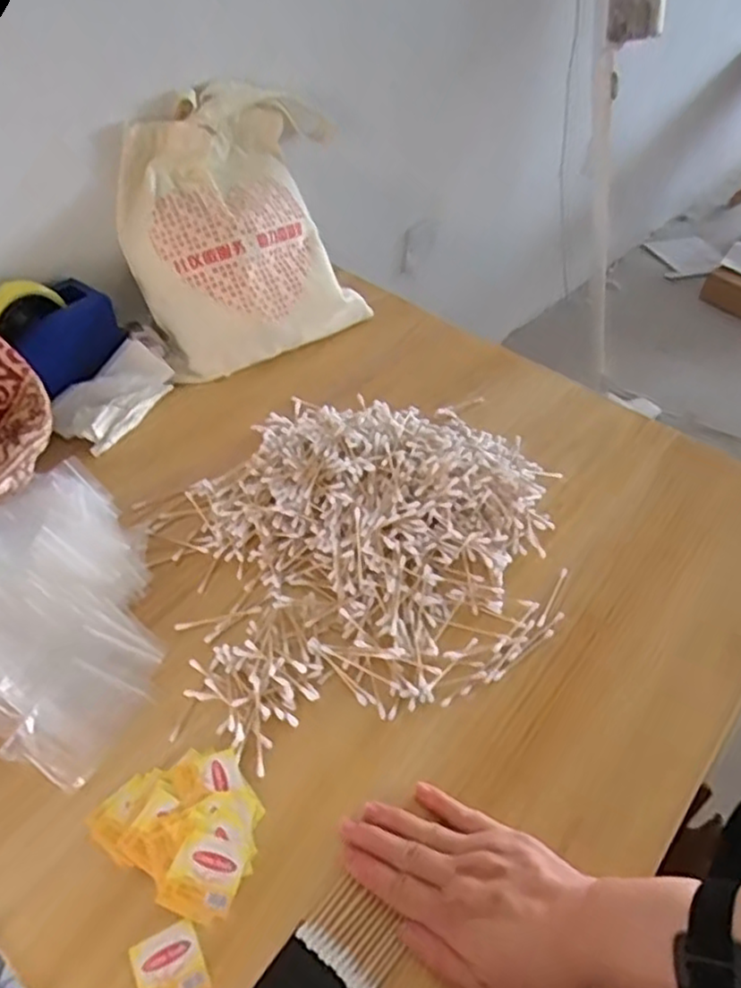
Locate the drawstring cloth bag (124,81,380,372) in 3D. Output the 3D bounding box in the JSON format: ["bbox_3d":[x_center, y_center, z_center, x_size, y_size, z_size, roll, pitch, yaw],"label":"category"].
[{"bbox_3d":[-0.149,-0.316,0.843,0.272,0.302,0.088,-22,10,-27],"label":"drawstring cloth bag"}]

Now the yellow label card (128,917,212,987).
[{"bbox_3d":[-0.122,0.288,0.426,0.037,0.004,0.042,-21,50,-23],"label":"yellow label card"}]

